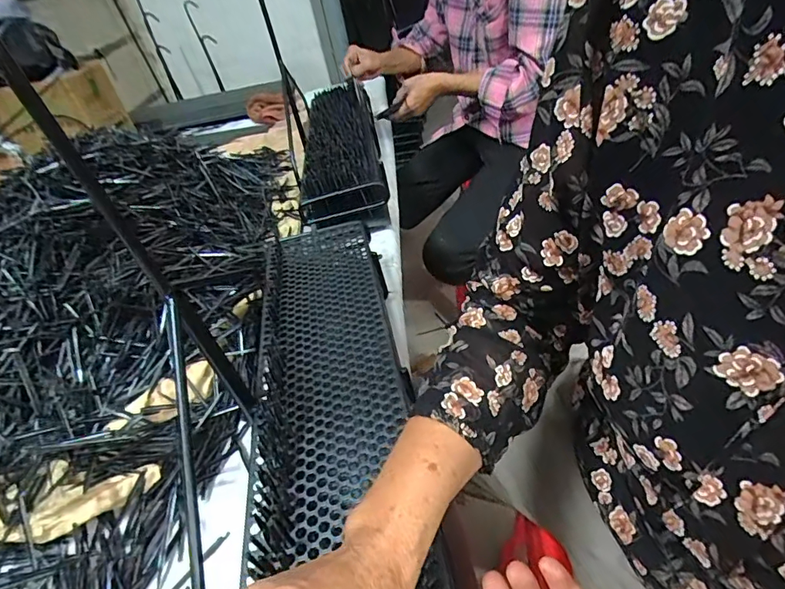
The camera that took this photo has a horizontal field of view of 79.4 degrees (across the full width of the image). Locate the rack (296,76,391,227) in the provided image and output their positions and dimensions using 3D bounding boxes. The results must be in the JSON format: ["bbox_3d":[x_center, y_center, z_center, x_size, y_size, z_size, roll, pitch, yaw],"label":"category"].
[{"bbox_3d":[-0.111,-0.337,1.051,0.152,0.119,0.664,-6,35,-2],"label":"rack"}]

